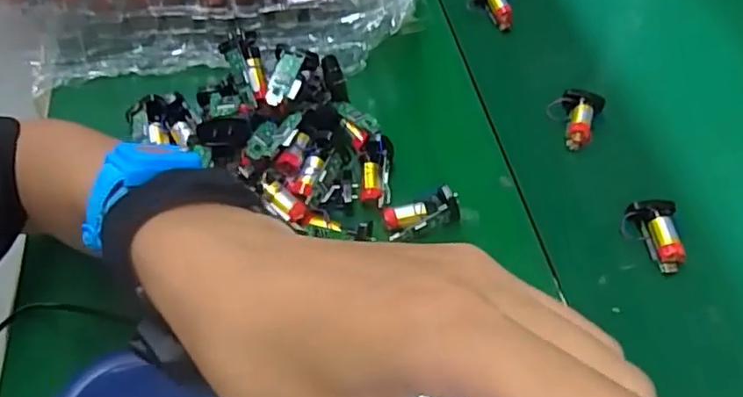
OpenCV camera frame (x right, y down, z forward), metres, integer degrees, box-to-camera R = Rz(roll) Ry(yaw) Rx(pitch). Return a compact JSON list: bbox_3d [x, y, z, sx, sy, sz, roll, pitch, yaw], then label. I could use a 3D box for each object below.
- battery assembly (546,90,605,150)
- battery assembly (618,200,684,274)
[{"bbox_3d":[0.161,-0.066,0.484,0.039,0.024,0.042,23,57,16],"label":"battery assembly"},{"bbox_3d":[0.194,0.027,0.417,0.030,0.027,0.046,3,54,2],"label":"battery assembly"}]

